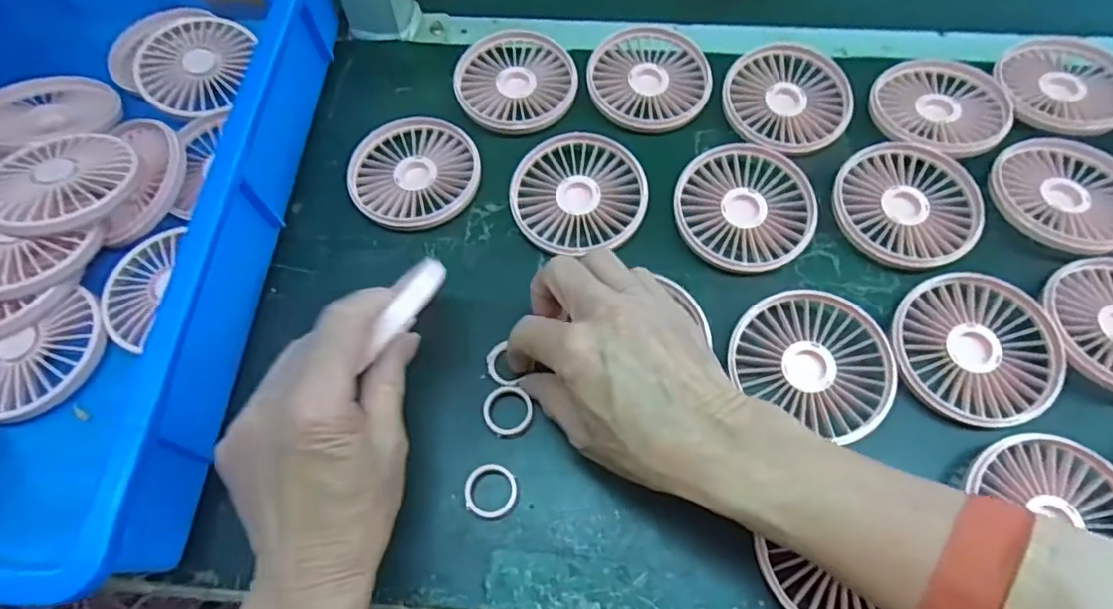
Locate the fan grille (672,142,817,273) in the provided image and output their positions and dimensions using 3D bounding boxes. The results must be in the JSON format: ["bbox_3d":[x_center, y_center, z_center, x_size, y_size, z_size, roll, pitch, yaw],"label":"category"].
[{"bbox_3d":[0.120,-0.062,0.397,0.086,0.021,0.087,-1,63,1],"label":"fan grille"}]

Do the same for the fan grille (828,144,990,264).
[{"bbox_3d":[0.224,-0.065,0.388,0.082,0.010,0.088,-1,63,1],"label":"fan grille"}]

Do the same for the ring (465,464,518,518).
[{"bbox_3d":[-0.035,0.099,0.325,0.027,0.006,0.027,-1,63,1],"label":"ring"}]

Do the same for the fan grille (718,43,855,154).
[{"bbox_3d":[0.162,-0.148,0.431,0.086,0.012,0.086,-1,63,1],"label":"fan grille"}]

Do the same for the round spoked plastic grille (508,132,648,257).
[{"bbox_3d":[0.015,-0.074,0.407,0.086,0.012,0.084,-1,69,3],"label":"round spoked plastic grille"}]

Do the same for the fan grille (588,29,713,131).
[{"bbox_3d":[0.068,-0.168,0.446,0.087,0.009,0.086,5,63,4],"label":"fan grille"}]

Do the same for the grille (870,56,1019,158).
[{"bbox_3d":[0.267,-0.138,0.424,0.087,0.011,0.087,-1,63,1],"label":"grille"}]

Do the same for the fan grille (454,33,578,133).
[{"bbox_3d":[-0.030,-0.165,0.449,0.086,0.011,0.088,-1,63,1],"label":"fan grille"}]

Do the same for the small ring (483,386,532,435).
[{"bbox_3d":[-0.027,0.060,0.345,0.027,0.006,0.027,-1,63,1],"label":"small ring"}]

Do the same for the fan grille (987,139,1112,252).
[{"bbox_3d":[0.327,-0.071,0.390,0.086,0.010,0.086,-1,63,1],"label":"fan grille"}]

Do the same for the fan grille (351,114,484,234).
[{"bbox_3d":[-0.098,-0.092,0.425,0.086,0.013,0.091,-9,63,-4],"label":"fan grille"}]

